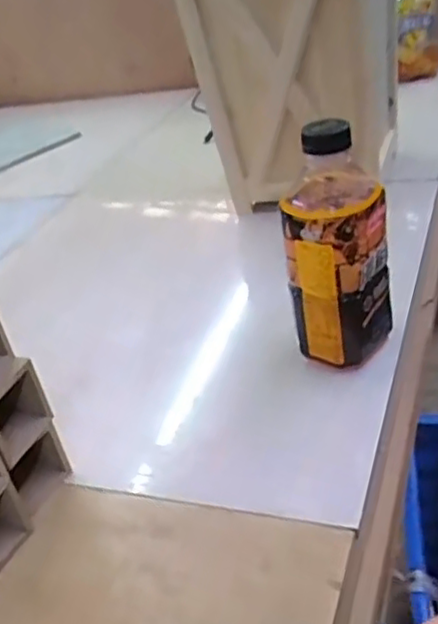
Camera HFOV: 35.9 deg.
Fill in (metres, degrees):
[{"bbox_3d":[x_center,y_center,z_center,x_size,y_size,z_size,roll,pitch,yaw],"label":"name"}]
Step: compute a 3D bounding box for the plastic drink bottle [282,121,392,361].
[{"bbox_3d":[0.108,-0.052,0.615,0.086,0.230,0.091,1,34,18],"label":"plastic drink bottle"}]

